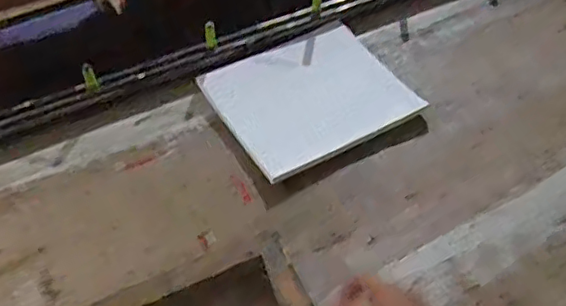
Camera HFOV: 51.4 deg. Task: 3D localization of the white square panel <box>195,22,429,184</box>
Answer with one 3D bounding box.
[{"bbox_3d":[0.043,-0.089,0.901,0.273,0.026,0.222,-26,58,-20],"label":"white square panel"}]

